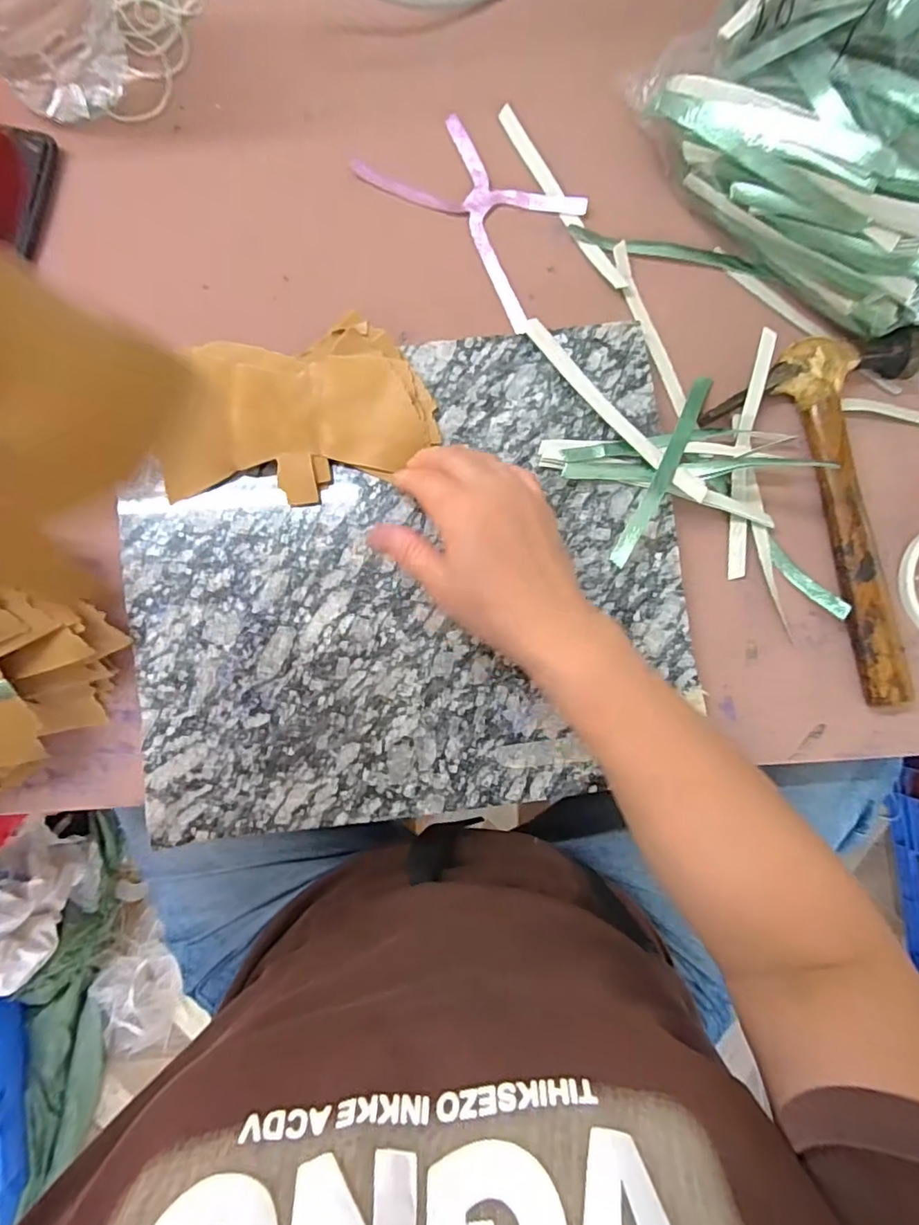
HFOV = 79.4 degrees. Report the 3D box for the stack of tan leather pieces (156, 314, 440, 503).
[{"bbox_3d":[-0.105,-0.124,0.344,0.167,0.030,0.099,-20,85,-2],"label":"stack of tan leather pieces"}]

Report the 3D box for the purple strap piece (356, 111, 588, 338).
[{"bbox_3d":[0.016,-0.282,0.383,0.094,0.007,0.166,-44,86,-4],"label":"purple strap piece"}]

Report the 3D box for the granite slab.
[{"bbox_3d":[-0.033,-0.022,0.354,0.352,0.022,0.290,-9,84,-1],"label":"granite slab"}]

